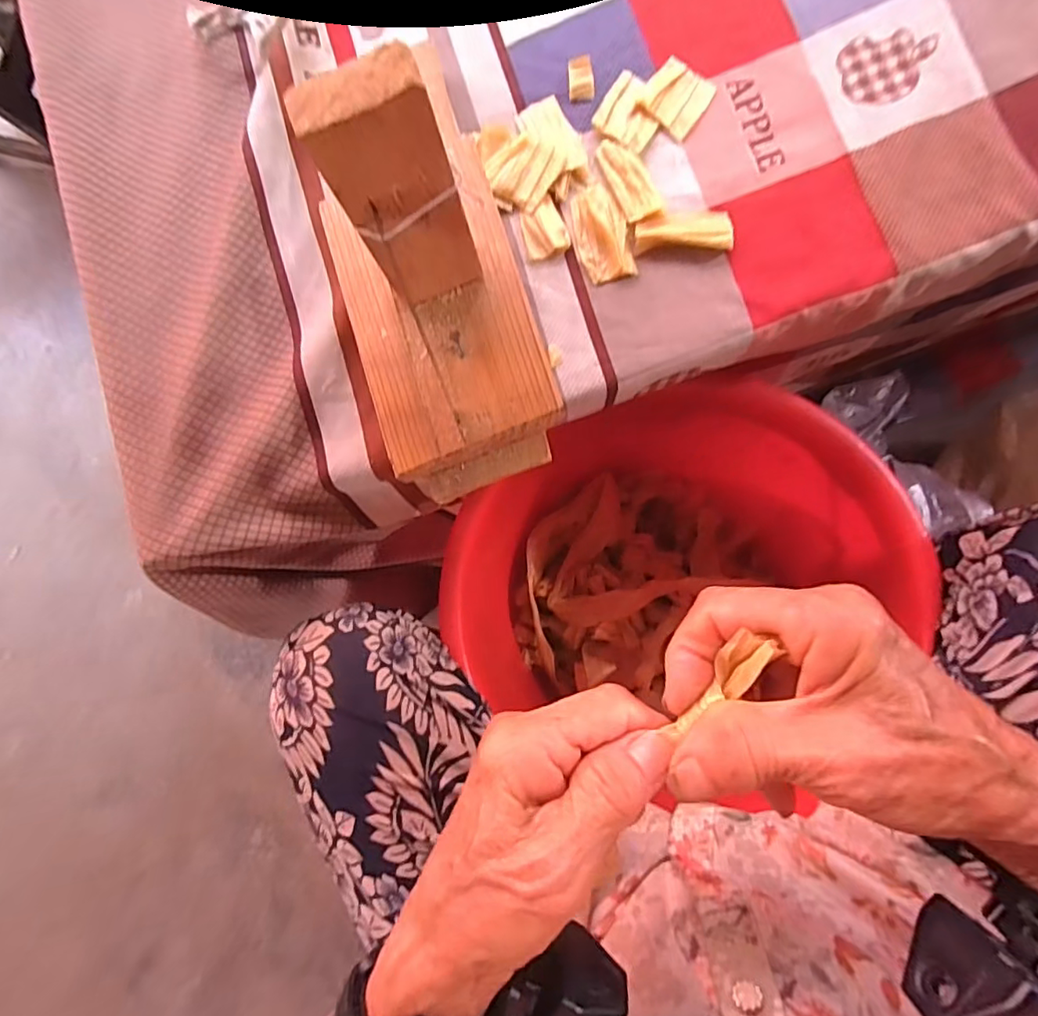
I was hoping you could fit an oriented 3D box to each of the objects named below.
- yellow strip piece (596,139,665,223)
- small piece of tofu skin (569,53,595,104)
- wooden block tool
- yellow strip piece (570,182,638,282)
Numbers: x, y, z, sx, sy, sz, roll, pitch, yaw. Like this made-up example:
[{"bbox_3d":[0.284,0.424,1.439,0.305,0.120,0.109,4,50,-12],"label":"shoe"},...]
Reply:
[{"bbox_3d":[0.061,-0.184,0.306,0.021,0.005,0.055,-22,82,4],"label":"yellow strip piece"},{"bbox_3d":[0.036,-0.249,0.320,0.014,0.006,0.025,-4,83,6],"label":"small piece of tofu skin"},{"bbox_3d":[-0.041,-0.092,0.239,0.084,0.147,0.150,-19,82,4],"label":"wooden block tool"},{"bbox_3d":[0.046,-0.153,0.305,0.028,0.008,0.054,-10,83,5],"label":"yellow strip piece"}]

